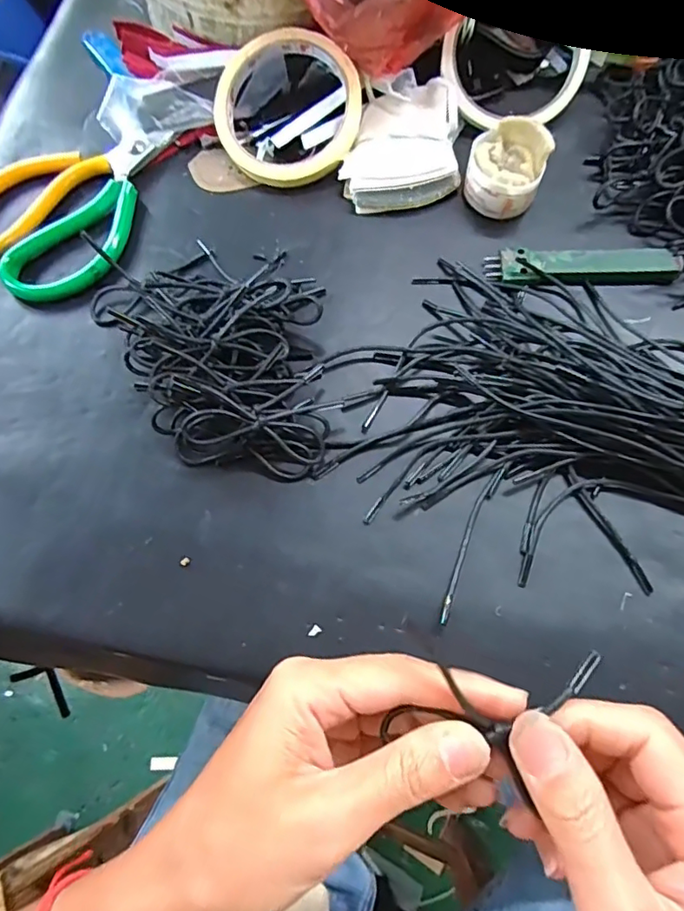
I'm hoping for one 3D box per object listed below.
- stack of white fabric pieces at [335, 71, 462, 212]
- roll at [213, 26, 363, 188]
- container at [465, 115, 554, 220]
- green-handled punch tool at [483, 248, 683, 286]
[{"bbox_3d":[0.037,-0.197,0.346,0.071,0.027,0.082,-2,71,2],"label":"stack of white fabric pieces"},{"bbox_3d":[-0.034,-0.220,0.345,0.092,0.013,0.092,1,96,5],"label":"roll"},{"bbox_3d":[0.098,-0.174,0.326,0.043,0.043,0.048,14,72,7],"label":"container"},{"bbox_3d":[0.140,-0.111,0.318,0.106,0.012,0.021,0,71,2],"label":"green-handled punch tool"}]

